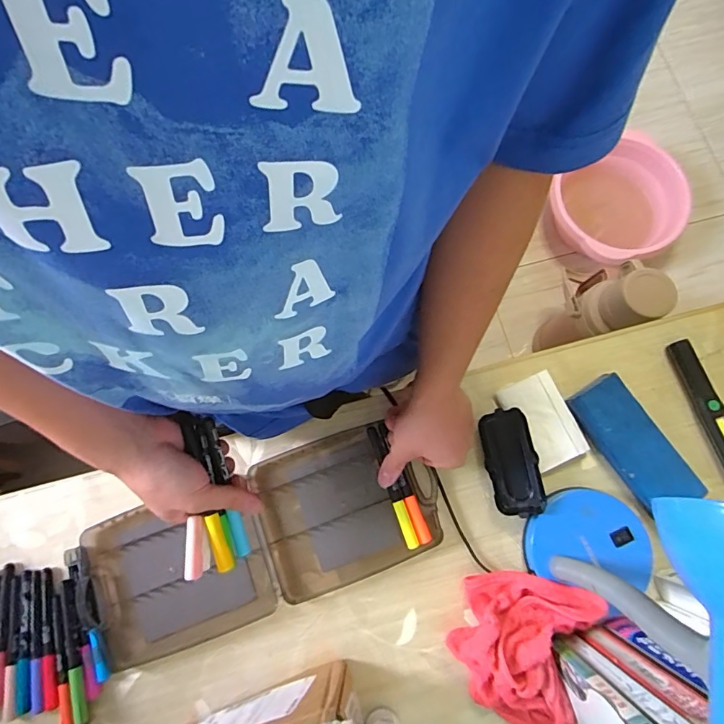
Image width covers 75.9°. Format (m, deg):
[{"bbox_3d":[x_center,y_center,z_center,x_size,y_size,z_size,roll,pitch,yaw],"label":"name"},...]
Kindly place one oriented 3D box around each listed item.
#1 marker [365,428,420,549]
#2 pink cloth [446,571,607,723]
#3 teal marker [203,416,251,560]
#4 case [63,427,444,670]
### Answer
[{"bbox_3d":[0.032,0.135,0.505,0.013,0.012,0.133,-20,77,-4],"label":"marker"},{"bbox_3d":[0.152,0.280,0.453,0.122,0.054,0.140,18,78,4],"label":"pink cloth"},{"bbox_3d":[-0.122,0.114,0.416,0.013,0.009,0.133,-14,99,-3],"label":"teal marker"},{"bbox_3d":[-0.110,0.192,0.501,0.379,0.018,0.151,-19,78,-5],"label":"case"}]

